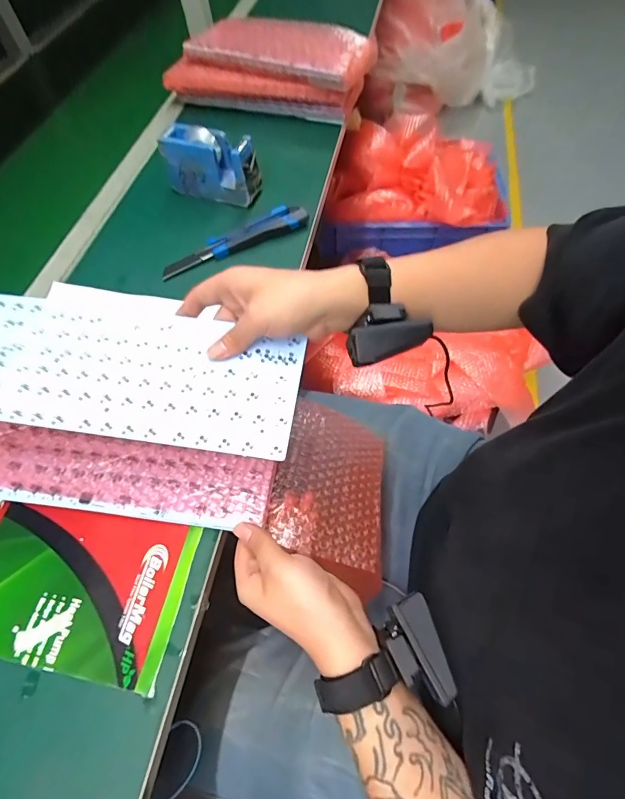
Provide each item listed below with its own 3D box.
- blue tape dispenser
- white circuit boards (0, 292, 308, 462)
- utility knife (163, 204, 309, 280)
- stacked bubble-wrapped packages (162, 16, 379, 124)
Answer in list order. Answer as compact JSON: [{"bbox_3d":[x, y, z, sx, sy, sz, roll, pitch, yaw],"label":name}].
[{"bbox_3d":[-0.142,-0.334,0.589,0.137,0.088,0.050,15,62,11],"label":"blue tape dispenser"},{"bbox_3d":[-0.167,-0.027,0.361,0.309,0.004,0.118,8,68,6],"label":"white circuit boards"},{"bbox_3d":[-0.104,-0.216,0.553,0.206,0.021,0.033,-26,62,-12],"label":"utility knife"},{"bbox_3d":[-0.075,-0.572,0.708,0.358,0.095,0.127,13,62,10],"label":"stacked bubble-wrapped packages"}]

